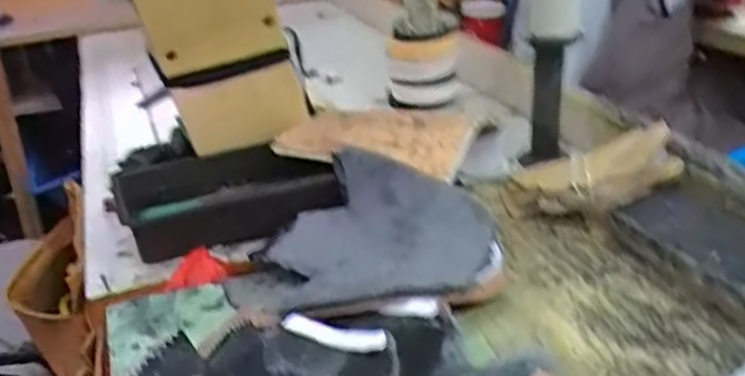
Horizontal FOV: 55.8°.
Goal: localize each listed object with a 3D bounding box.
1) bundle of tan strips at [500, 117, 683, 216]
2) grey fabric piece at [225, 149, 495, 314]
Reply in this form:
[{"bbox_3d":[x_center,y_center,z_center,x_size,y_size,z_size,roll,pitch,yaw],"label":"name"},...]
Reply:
[{"bbox_3d":[0.209,-0.010,0.688,0.168,0.048,0.069,-18,18,18],"label":"bundle of tan strips"},{"bbox_3d":[-0.002,0.039,0.610,0.204,0.044,0.197,10,27,23],"label":"grey fabric piece"}]

